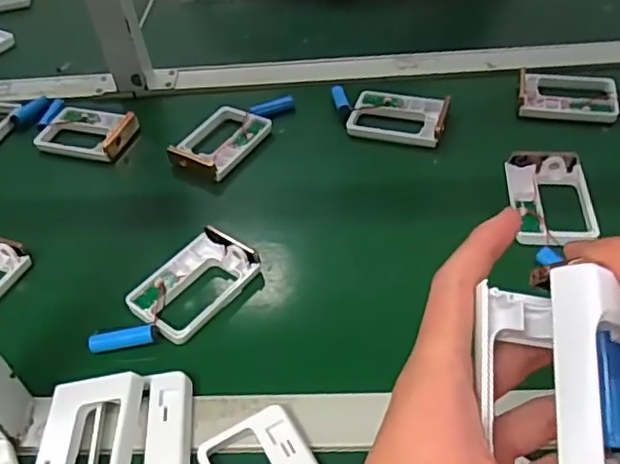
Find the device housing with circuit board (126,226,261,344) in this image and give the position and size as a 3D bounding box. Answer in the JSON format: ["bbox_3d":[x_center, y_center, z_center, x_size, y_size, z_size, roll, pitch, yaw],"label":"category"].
[{"bbox_3d":[-0.097,0.041,0.516,0.070,0.016,0.100,28,54,27],"label":"device housing with circuit board"}]

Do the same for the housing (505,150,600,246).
[{"bbox_3d":[0.211,-0.030,0.548,0.067,0.019,0.106,1,47,7],"label":"housing"}]

